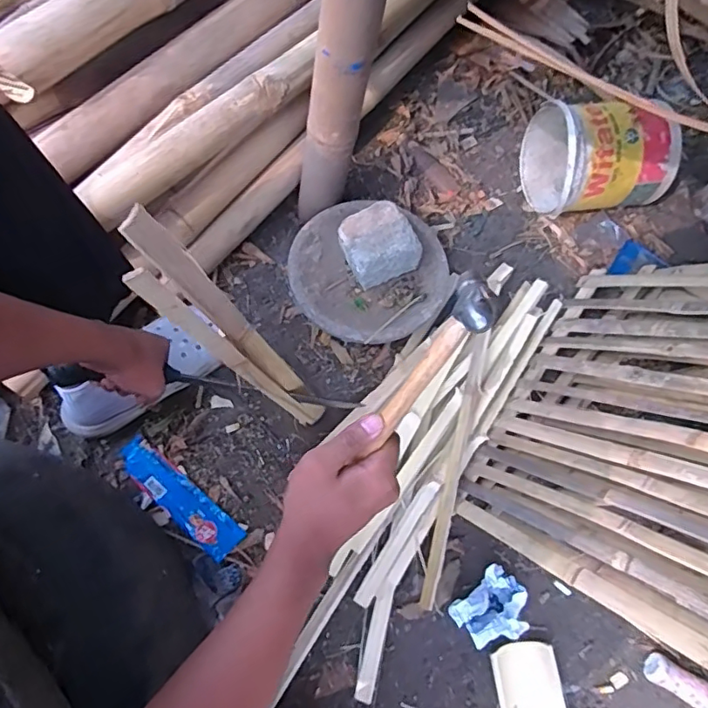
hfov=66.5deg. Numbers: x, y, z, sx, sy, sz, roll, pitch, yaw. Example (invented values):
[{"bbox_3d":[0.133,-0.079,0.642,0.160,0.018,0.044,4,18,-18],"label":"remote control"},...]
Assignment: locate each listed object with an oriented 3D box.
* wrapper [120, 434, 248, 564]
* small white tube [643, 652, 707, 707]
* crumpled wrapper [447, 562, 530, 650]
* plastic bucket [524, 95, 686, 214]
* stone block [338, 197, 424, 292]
[{"bbox_3d":[-0.250,0.205,0.770,0.211,0.019,0.053,39,74,12],"label":"wrapper"},{"bbox_3d":[0.438,0.438,0.719,0.093,0.031,0.038,30,69,3],"label":"small white tube"},{"bbox_3d":[0.185,0.341,0.725,0.099,0.072,0.079,-40,77,-16],"label":"crumpled wrapper"},{"bbox_3d":[0.419,-0.343,0.929,0.210,0.179,0.183,-7,70,-6],"label":"plastic bucket"},{"bbox_3d":[0.036,-0.172,0.858,0.110,0.082,0.097,-22,72,-9],"label":"stone block"}]

